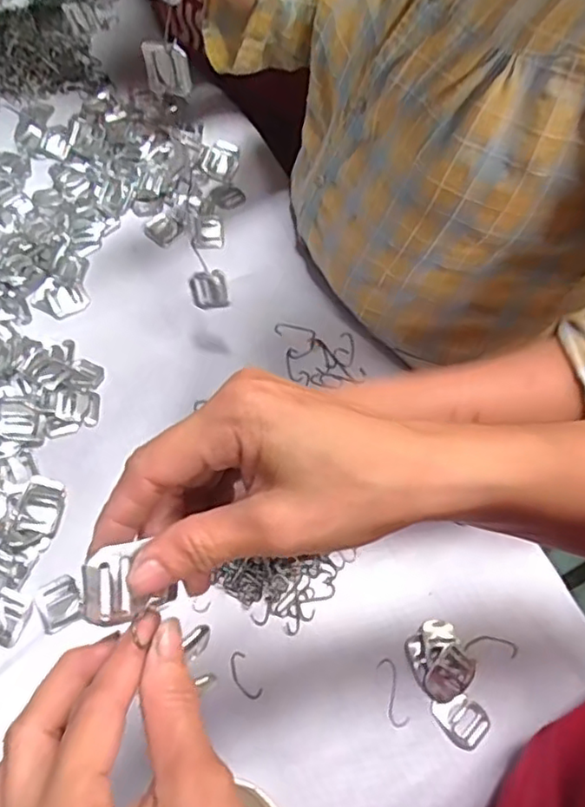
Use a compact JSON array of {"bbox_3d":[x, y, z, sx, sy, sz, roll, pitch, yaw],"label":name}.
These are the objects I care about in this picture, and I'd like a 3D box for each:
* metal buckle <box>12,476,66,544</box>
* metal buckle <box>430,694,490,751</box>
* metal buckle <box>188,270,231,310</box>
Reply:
[{"bbox_3d":[-0.189,0.079,0.467,0.030,0.004,0.051,9,61,2],"label":"metal buckle"},{"bbox_3d":[0.116,0.215,0.423,0.030,0.004,0.034,-34,68,-19],"label":"metal buckle"},{"bbox_3d":[-0.068,-0.091,0.500,0.038,0.030,0.005,0,13,33],"label":"metal buckle"}]

